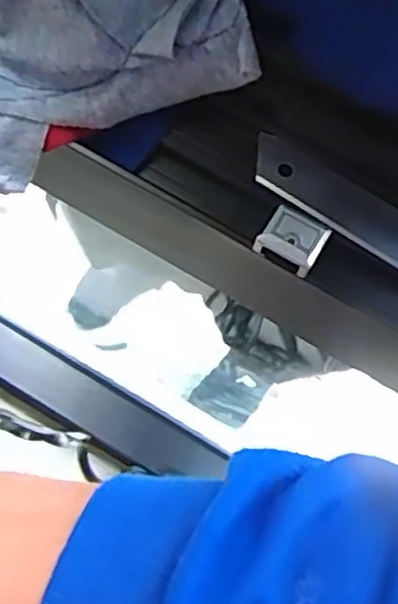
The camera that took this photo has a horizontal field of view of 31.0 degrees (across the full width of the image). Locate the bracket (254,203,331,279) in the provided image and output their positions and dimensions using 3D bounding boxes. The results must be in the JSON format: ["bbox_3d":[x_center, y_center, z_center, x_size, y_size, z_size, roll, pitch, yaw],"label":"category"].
[{"bbox_3d":[0.029,-0.020,0.224,0.019,0.006,0.019,29,72,9],"label":"bracket"}]

